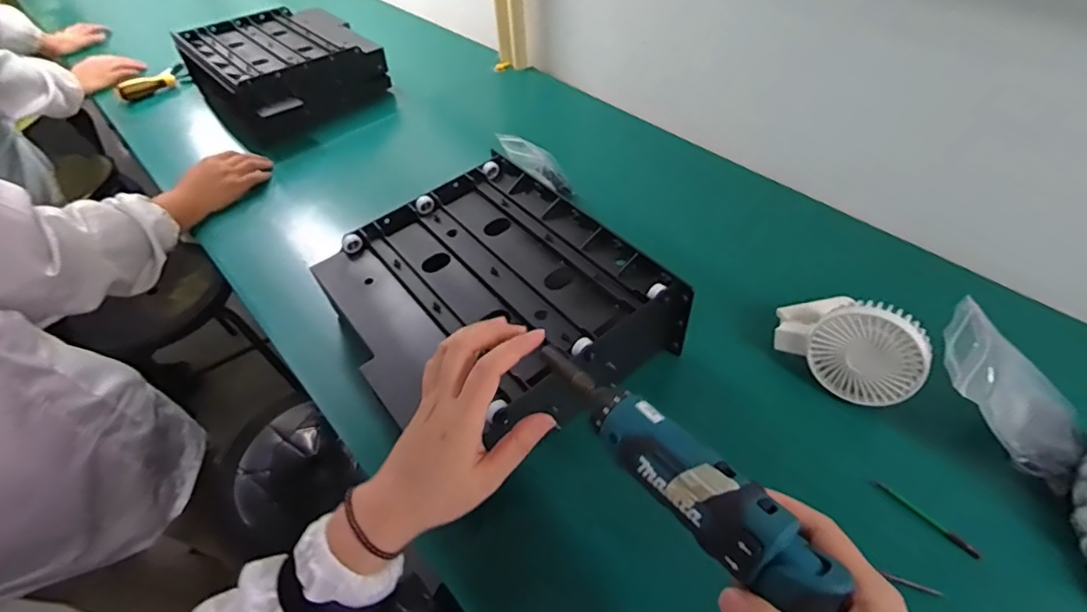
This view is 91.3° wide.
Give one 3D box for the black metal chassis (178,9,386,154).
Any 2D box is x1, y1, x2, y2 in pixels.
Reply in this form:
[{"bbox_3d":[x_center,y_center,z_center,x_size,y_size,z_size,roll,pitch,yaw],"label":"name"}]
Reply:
[{"bbox_3d":[-0.494,-0.457,1.036,0.298,0.118,0.363,-35,56,-25],"label":"black metal chassis"}]

